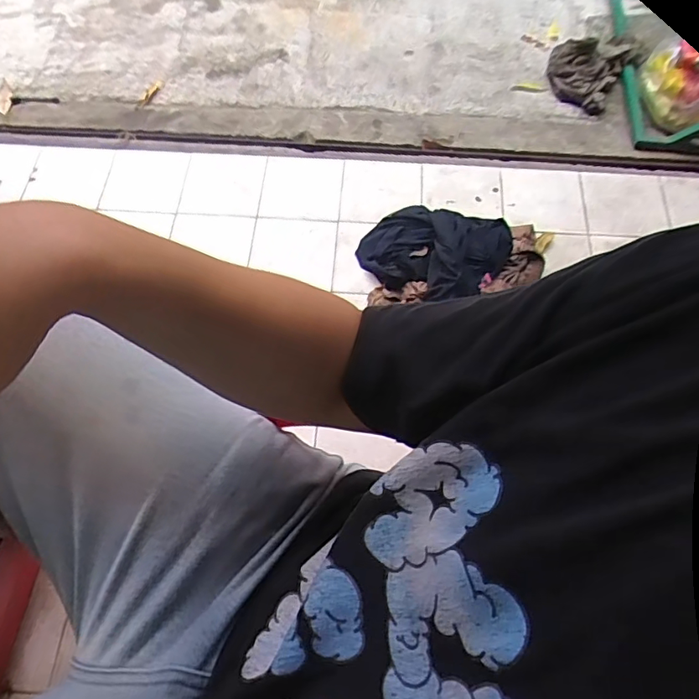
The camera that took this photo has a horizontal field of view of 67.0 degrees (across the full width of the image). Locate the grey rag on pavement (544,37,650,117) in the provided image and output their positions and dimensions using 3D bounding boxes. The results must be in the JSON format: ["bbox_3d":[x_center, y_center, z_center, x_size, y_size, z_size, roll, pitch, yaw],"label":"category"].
[{"bbox_3d":[0.701,-0.833,1.489,0.204,0.110,0.299,36,69,15],"label":"grey rag on pavement"}]

